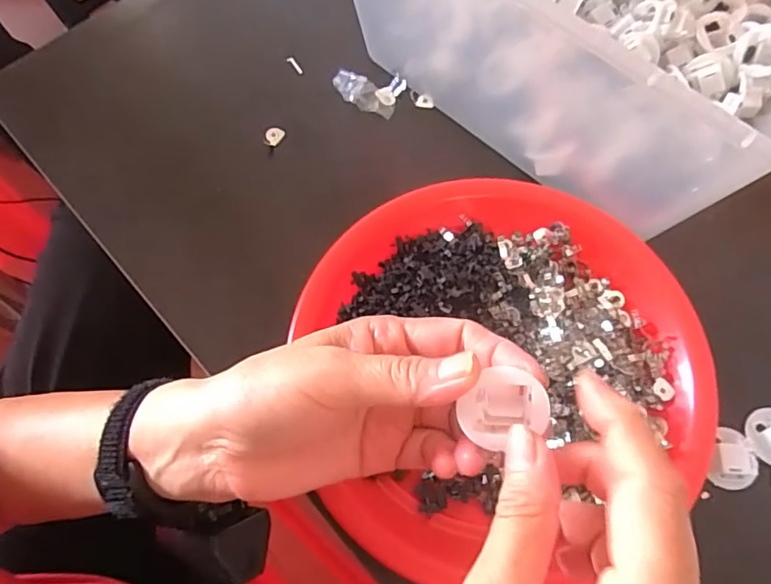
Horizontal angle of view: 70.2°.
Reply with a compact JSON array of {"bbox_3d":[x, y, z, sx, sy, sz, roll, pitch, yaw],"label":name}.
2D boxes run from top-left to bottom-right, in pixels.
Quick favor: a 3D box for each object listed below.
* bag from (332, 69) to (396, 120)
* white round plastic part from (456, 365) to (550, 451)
[{"bbox_3d":[-0.018,-0.142,0.390,0.049,0.018,0.019,31,73,11],"label":"bag"},{"bbox_3d":[0.045,0.044,0.205,0.031,0.006,0.029,2,104,10],"label":"white round plastic part"}]

